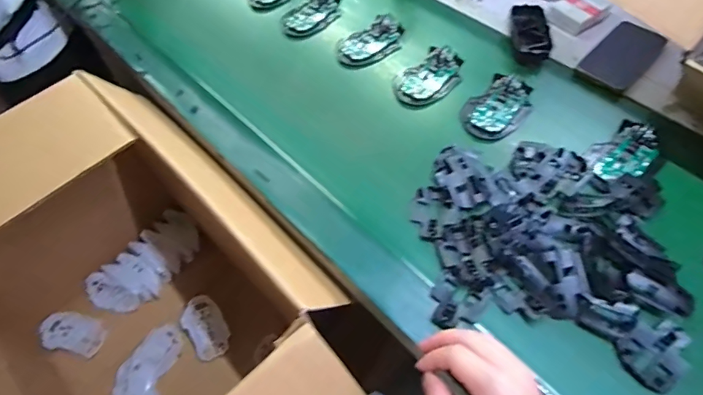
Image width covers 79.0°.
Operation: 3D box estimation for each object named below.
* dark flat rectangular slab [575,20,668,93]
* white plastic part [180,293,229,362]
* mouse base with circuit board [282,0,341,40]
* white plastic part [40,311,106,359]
[{"bbox_3d":[0.399,-0.209,0.626,0.156,0.008,0.074,-40,63,-20],"label":"dark flat rectangular slab"},{"bbox_3d":[-0.268,0.238,0.785,0.066,0.024,0.112,-33,61,-16],"label":"white plastic part"},{"bbox_3d":[-0.063,-0.304,0.707,0.110,0.025,0.067,-34,62,-17],"label":"mouse base with circuit board"},{"bbox_3d":[-0.517,0.255,0.797,0.105,0.041,0.072,12,59,11],"label":"white plastic part"}]

